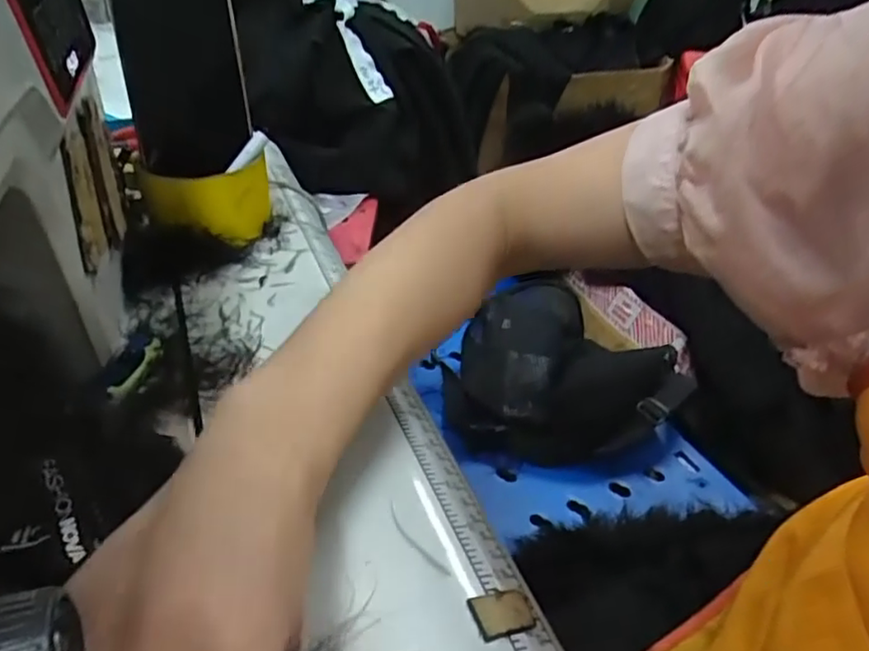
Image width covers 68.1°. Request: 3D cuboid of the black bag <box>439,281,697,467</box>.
[{"bbox_3d":[0.151,0.049,0.736,0.252,0.131,0.172,-4,37,-8],"label":"black bag"}]

